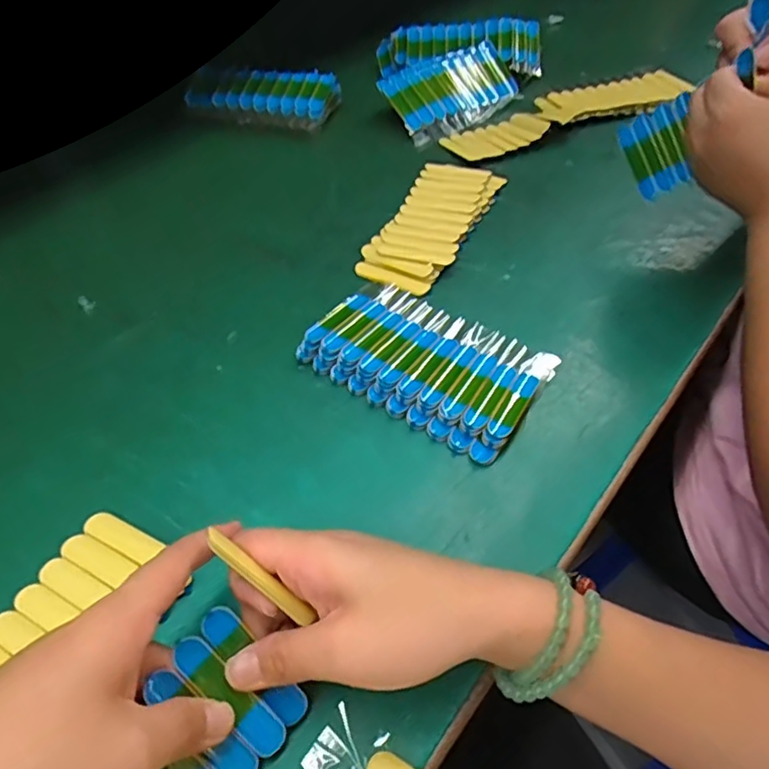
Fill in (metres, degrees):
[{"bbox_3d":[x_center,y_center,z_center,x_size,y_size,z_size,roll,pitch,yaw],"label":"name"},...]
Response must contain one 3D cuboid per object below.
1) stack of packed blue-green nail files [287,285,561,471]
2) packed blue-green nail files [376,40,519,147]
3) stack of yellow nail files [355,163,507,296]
[{"bbox_3d":[0.029,-0.018,0.401,0.149,0.018,0.099,28,55,22],"label":"stack of packed blue-green nail files"},{"bbox_3d":[0.073,-0.317,0.637,0.157,0.021,0.094,-34,83,-20],"label":"packed blue-green nail files"},{"bbox_3d":[0.041,-0.141,0.505,0.072,0.013,0.172,19,52,16],"label":"stack of yellow nail files"}]

